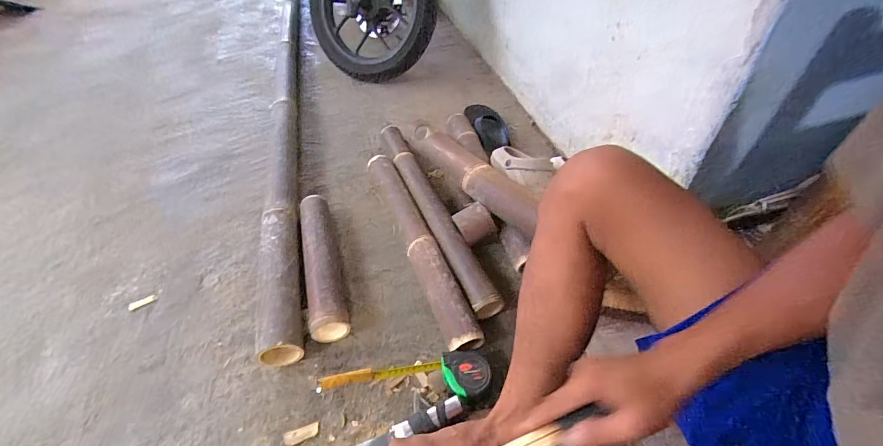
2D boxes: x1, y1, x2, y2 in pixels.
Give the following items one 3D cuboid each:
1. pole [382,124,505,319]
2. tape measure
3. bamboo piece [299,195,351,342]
[{"bbox_3d":[-0.026,-0.038,0.880,0.065,0.068,0.608,-18,52,-17],"label":"pole"},{"bbox_3d":[-0.060,0.258,0.627,0.273,0.060,0.073,-2,47,0],"label":"tape measure"},{"bbox_3d":[-0.250,0.077,0.796,0.072,0.076,0.352,-15,49,-12],"label":"bamboo piece"}]

